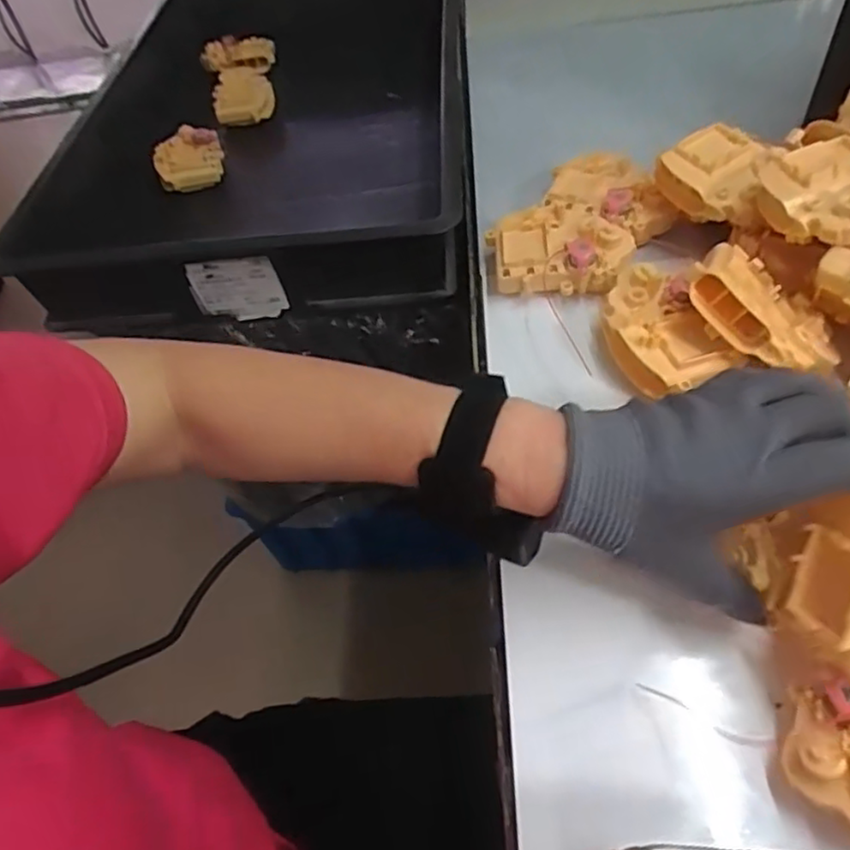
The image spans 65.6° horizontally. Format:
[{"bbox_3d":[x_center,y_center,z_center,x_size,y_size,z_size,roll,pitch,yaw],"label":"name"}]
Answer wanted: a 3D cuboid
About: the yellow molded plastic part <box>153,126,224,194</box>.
[{"bbox_3d":[-0.269,-0.305,0.753,0.074,0.023,0.072,-11,70,-11],"label":"yellow molded plastic part"}]

